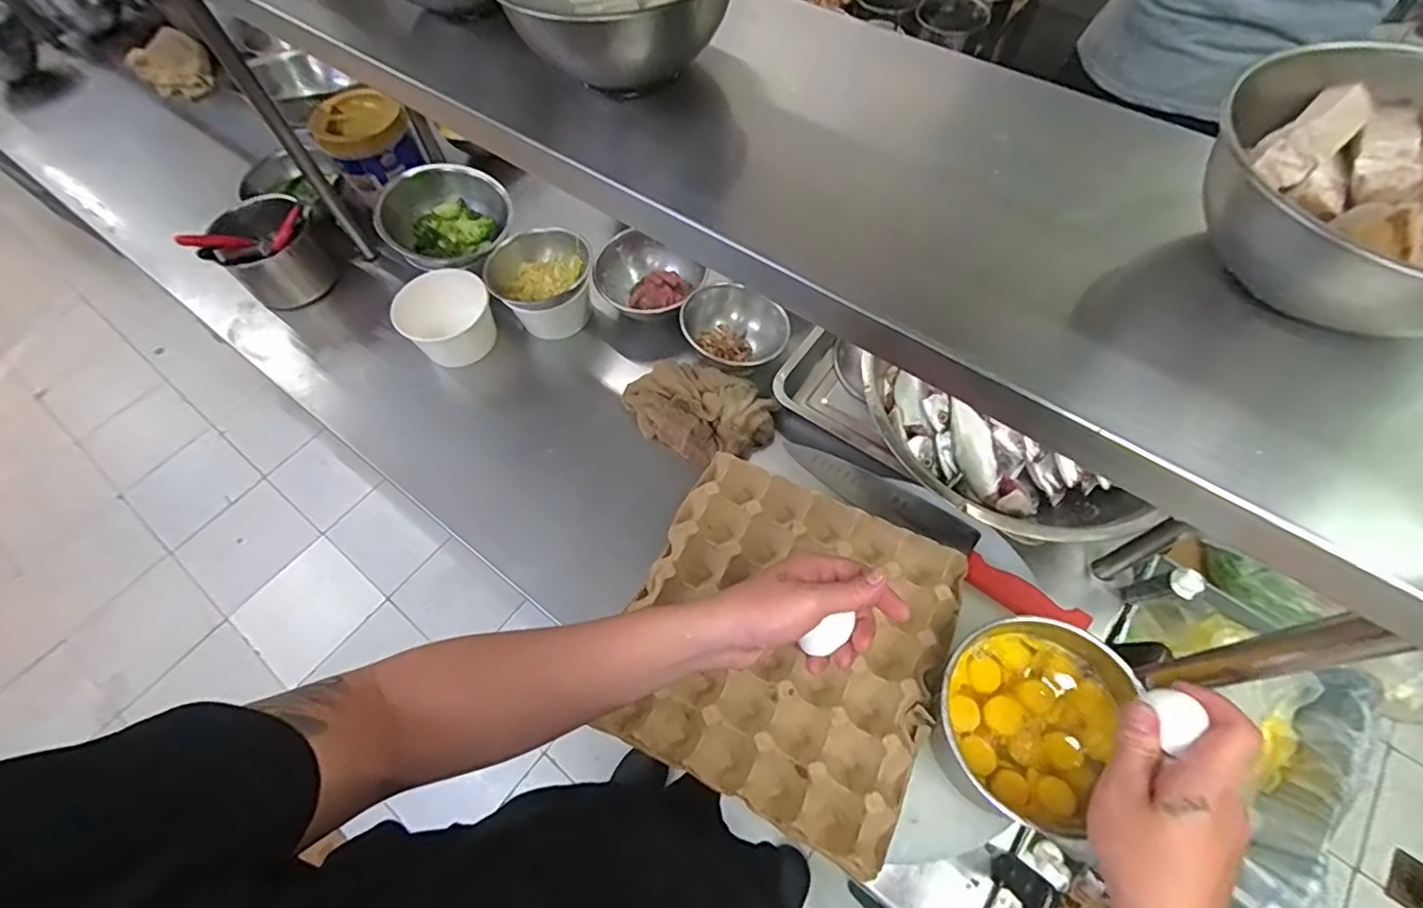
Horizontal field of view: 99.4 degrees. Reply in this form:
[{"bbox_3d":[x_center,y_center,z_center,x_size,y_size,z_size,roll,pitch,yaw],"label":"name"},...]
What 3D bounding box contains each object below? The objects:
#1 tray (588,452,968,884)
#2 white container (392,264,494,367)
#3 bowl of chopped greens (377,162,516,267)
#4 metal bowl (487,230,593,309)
[{"bbox_3d":[0.069,0.172,0.572,0.285,0.049,0.284,23,65,14],"label":"tray"},{"bbox_3d":[-0.402,-0.208,0.914,0.139,0.085,0.127,40,70,21],"label":"white container"},{"bbox_3d":[-0.420,-0.370,0.958,0.182,0.084,0.190,-1,62,2],"label":"bowl of chopped greens"},{"bbox_3d":[-0.256,-0.271,0.906,0.147,0.063,0.141,-22,63,-9],"label":"metal bowl"}]

